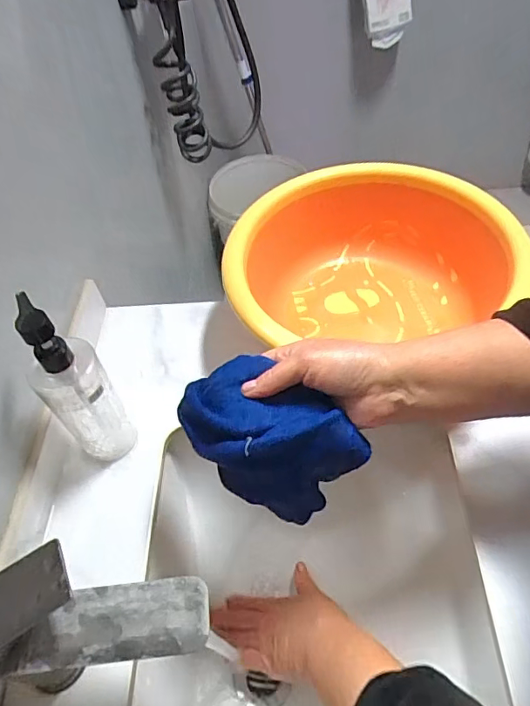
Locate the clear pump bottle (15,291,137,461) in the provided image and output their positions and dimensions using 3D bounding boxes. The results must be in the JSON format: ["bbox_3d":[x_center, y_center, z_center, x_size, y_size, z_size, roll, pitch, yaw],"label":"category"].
[{"bbox_3d":[-0.169,0.032,0.457,0.059,0.198,0.053,-32,56,-17],"label":"clear pump bottle"}]

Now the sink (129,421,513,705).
[{"bbox_3d":[0.036,0.289,0.460,0.340,0.142,0.429,-3,53,4],"label":"sink"}]

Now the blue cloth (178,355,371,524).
[{"bbox_3d":[0.001,0.073,0.408,0.089,0.096,0.134,-40,59,-22],"label":"blue cloth"}]

